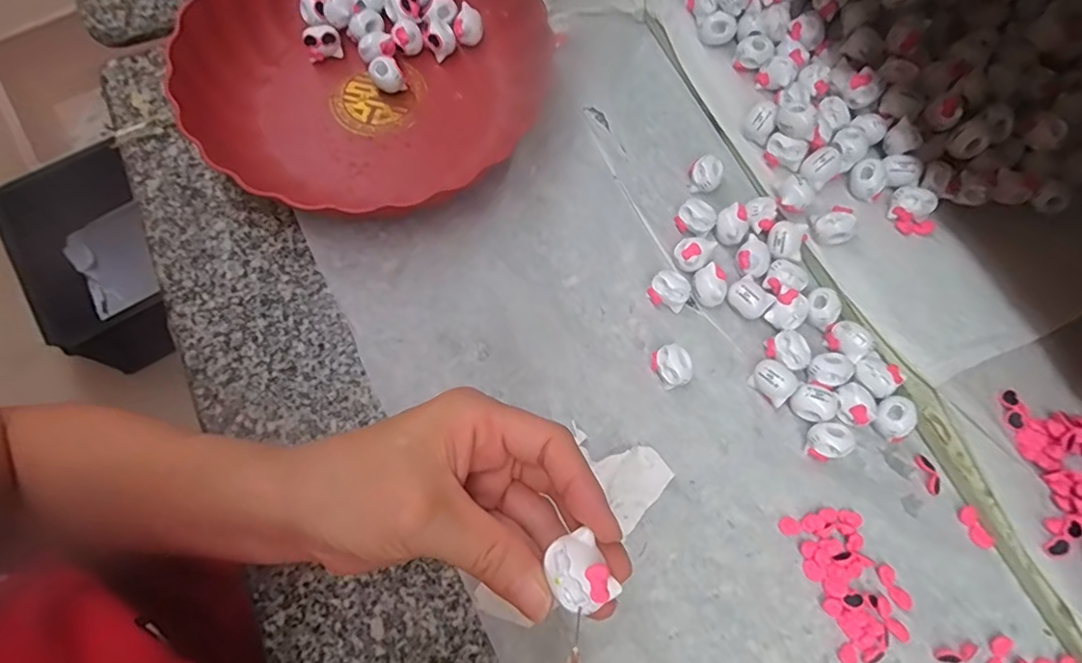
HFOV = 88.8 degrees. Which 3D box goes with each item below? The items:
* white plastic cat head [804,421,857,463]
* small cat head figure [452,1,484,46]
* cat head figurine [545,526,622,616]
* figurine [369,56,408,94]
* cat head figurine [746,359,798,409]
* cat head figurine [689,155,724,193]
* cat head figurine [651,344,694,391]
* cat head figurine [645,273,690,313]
[{"bbox_3d":[0.171,0.065,0.329,0.024,0.016,0.021,-22,74,-9],"label":"white plastic cat head"},{"bbox_3d":[-0.055,-0.232,0.420,0.022,0.021,0.025,-5,72,-3],"label":"small cat head figure"},{"bbox_3d":[0.013,0.084,0.190,0.019,0.009,0.025,-29,75,-11],"label":"cat head figurine"},{"bbox_3d":[-0.112,-0.186,0.403,0.022,0.024,0.019,-21,74,-8],"label":"figurine"},{"bbox_3d":[0.143,0.031,0.339,0.021,0.016,0.025,-41,77,-14],"label":"cat head figurine"},{"bbox_3d":[0.114,-0.108,0.387,0.022,0.024,0.020,1,72,-2],"label":"cat head figurine"},{"bbox_3d":[0.081,0.022,0.341,0.020,0.019,0.025,-24,74,-9],"label":"cat head figurine"},{"bbox_3d":[0.083,-0.026,0.358,0.025,0.019,0.019,29,73,8],"label":"cat head figurine"}]

